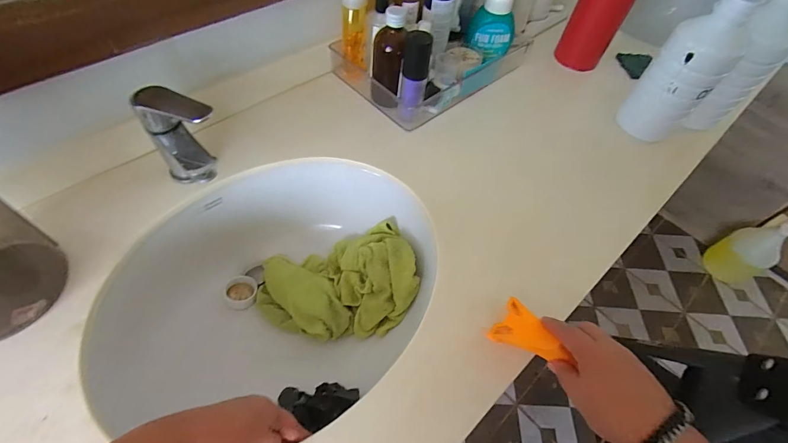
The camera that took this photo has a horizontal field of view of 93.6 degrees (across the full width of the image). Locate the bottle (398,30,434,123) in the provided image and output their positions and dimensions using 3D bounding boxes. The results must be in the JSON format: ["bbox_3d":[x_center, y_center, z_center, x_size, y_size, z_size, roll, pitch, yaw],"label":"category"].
[{"bbox_3d":[0.029,-0.203,0.538,0.040,0.134,0.032,7,56,0],"label":"bottle"}]

